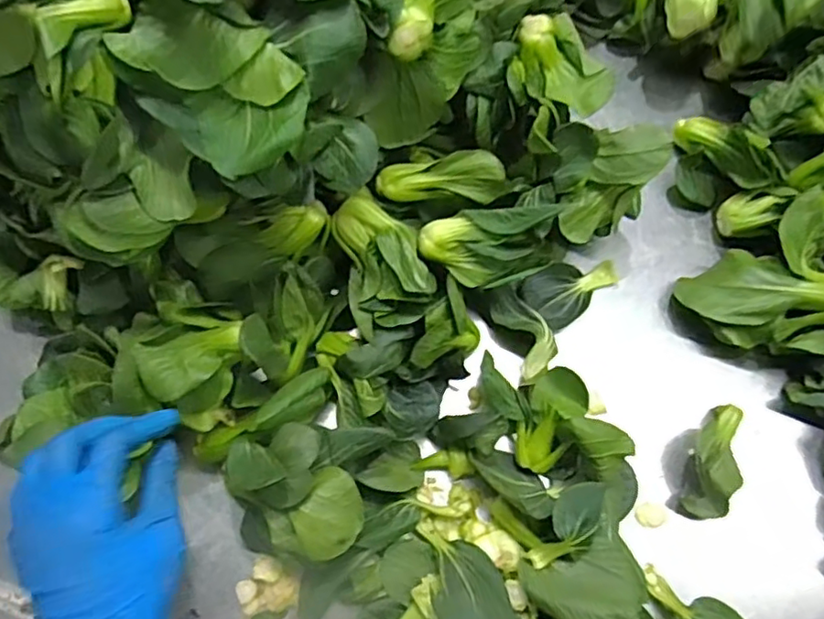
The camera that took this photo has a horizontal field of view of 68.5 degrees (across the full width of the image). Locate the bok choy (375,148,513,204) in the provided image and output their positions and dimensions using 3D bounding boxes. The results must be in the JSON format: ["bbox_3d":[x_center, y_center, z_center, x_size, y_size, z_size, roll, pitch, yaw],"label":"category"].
[{"bbox_3d":[0.024,-0.104,0.467,0.098,0.035,0.029,3,70,-2],"label":"bok choy"}]

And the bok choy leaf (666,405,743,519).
[{"bbox_3d":[0.233,0.117,0.462,0.040,0.019,0.091,34,73,8],"label":"bok choy leaf"}]

